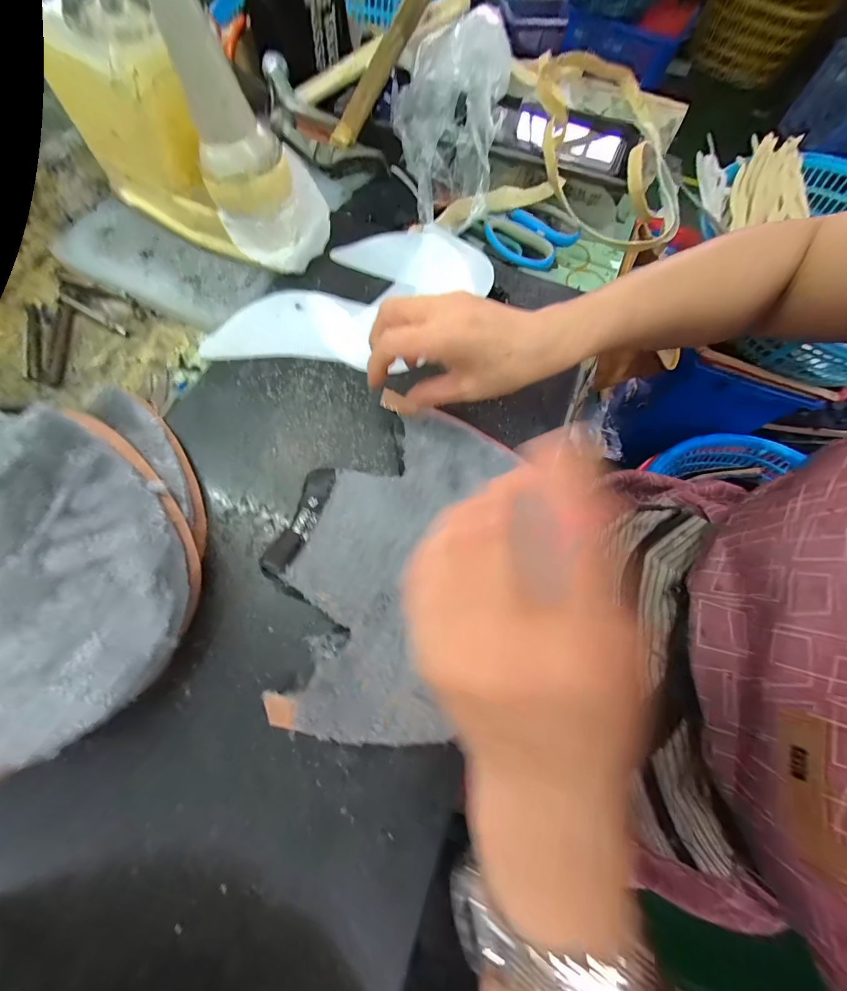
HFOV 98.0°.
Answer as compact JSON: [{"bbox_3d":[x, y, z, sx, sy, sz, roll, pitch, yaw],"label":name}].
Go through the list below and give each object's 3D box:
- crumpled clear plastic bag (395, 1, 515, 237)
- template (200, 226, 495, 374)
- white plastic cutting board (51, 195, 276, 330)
[{"bbox_3d":[0.025,-0.412,0.394,0.117,0.090,0.205,11,70,1],"label":"crumpled clear plastic bag"},{"bbox_3d":[-0.058,-0.180,0.346,0.265,0.007,0.142,-42,77,-16],"label":"template"},{"bbox_3d":[-0.251,-0.224,0.355,0.203,0.011,0.081,28,72,9],"label":"white plastic cutting board"}]

